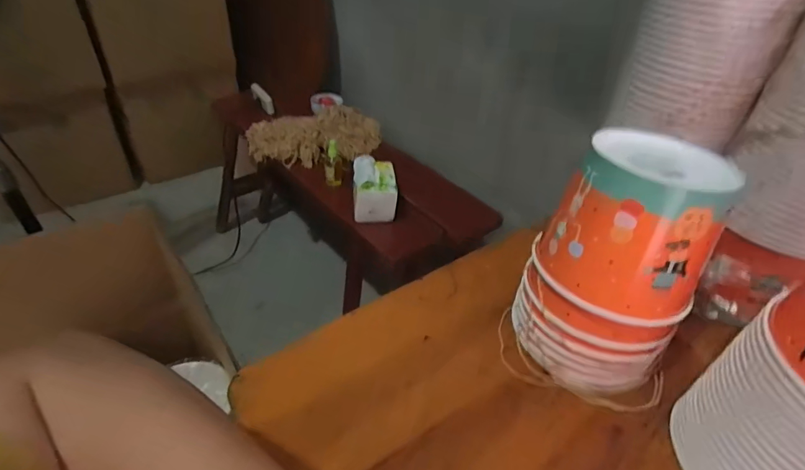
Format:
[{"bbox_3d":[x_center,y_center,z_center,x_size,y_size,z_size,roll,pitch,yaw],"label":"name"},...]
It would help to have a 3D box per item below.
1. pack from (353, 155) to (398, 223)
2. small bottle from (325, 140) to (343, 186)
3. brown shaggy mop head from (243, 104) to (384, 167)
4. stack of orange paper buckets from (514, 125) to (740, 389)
[{"bbox_3d":[-0.066,-0.110,1.021,0.098,0.105,0.125,-1,40,-7],"label":"pack"},{"bbox_3d":[-0.173,-0.179,1.094,0.043,0.113,0.035,-2,40,-8],"label":"small bottle"},{"bbox_3d":[-0.241,-0.278,1.242,0.379,0.094,0.199,-11,42,-19],"label":"brown shaggy mop head"},{"bbox_3d":[0.224,0.038,0.451,0.158,0.243,0.142,32,46,28],"label":"stack of orange paper buckets"}]

